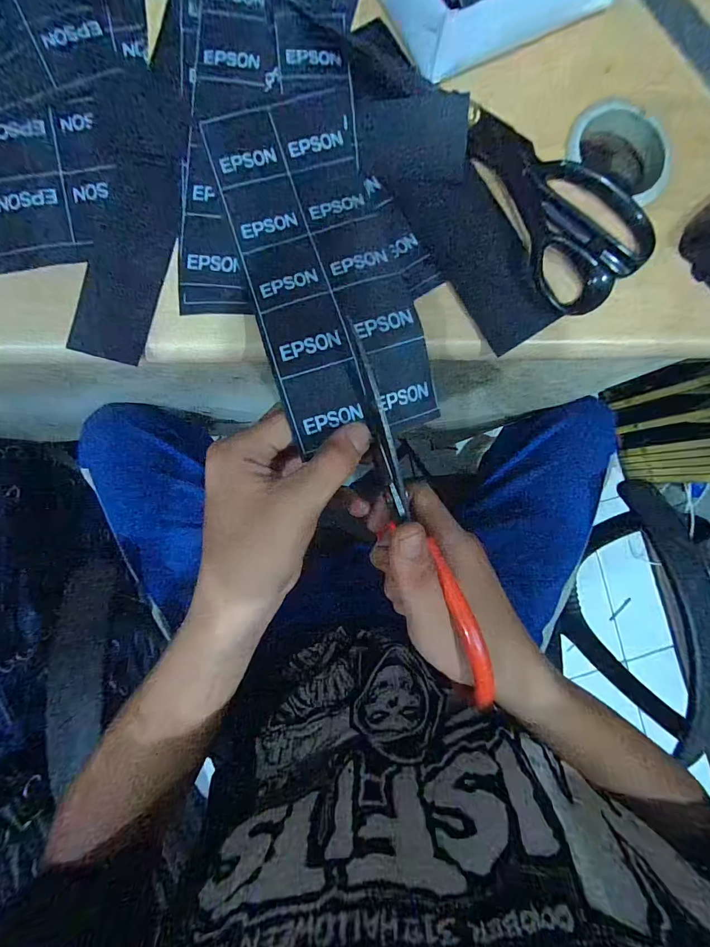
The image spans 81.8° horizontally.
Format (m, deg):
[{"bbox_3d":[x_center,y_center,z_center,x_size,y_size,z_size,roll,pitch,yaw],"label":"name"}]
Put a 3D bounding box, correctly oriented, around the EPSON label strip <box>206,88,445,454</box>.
[{"bbox_3d":[-0.019,-0.116,0.227,0.082,0.018,0.192,-15,83,-6],"label":"EPSON label strip"}]

